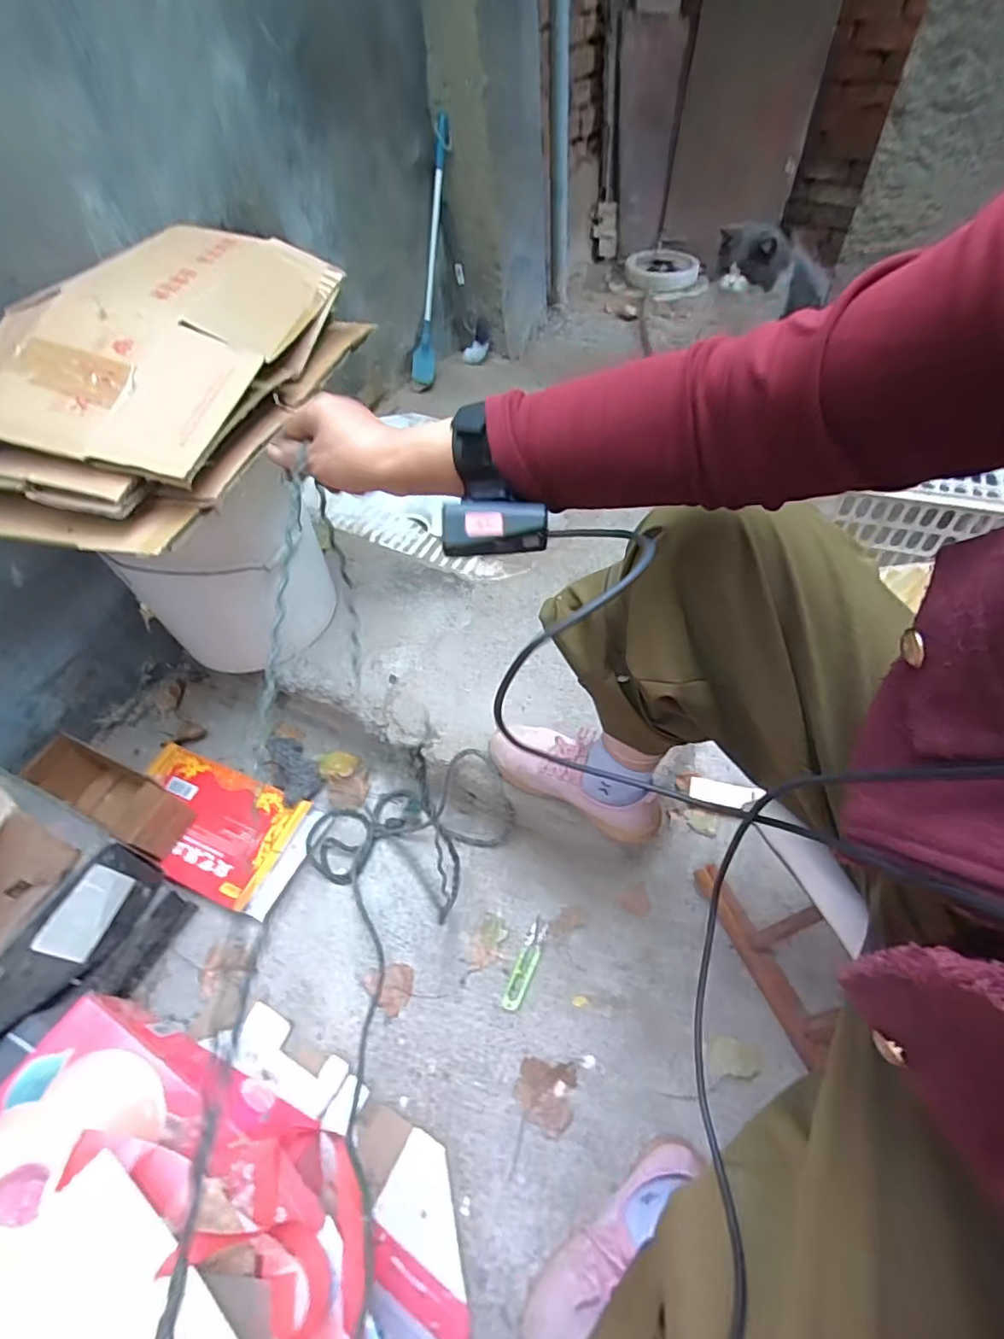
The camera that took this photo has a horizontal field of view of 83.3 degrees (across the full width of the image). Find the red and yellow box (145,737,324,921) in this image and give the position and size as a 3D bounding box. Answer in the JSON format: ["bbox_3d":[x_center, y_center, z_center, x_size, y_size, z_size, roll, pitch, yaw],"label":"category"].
[{"bbox_3d":[-0.448,0.240,0.876,0.313,0.030,0.177,16,57,17],"label":"red and yellow box"}]

